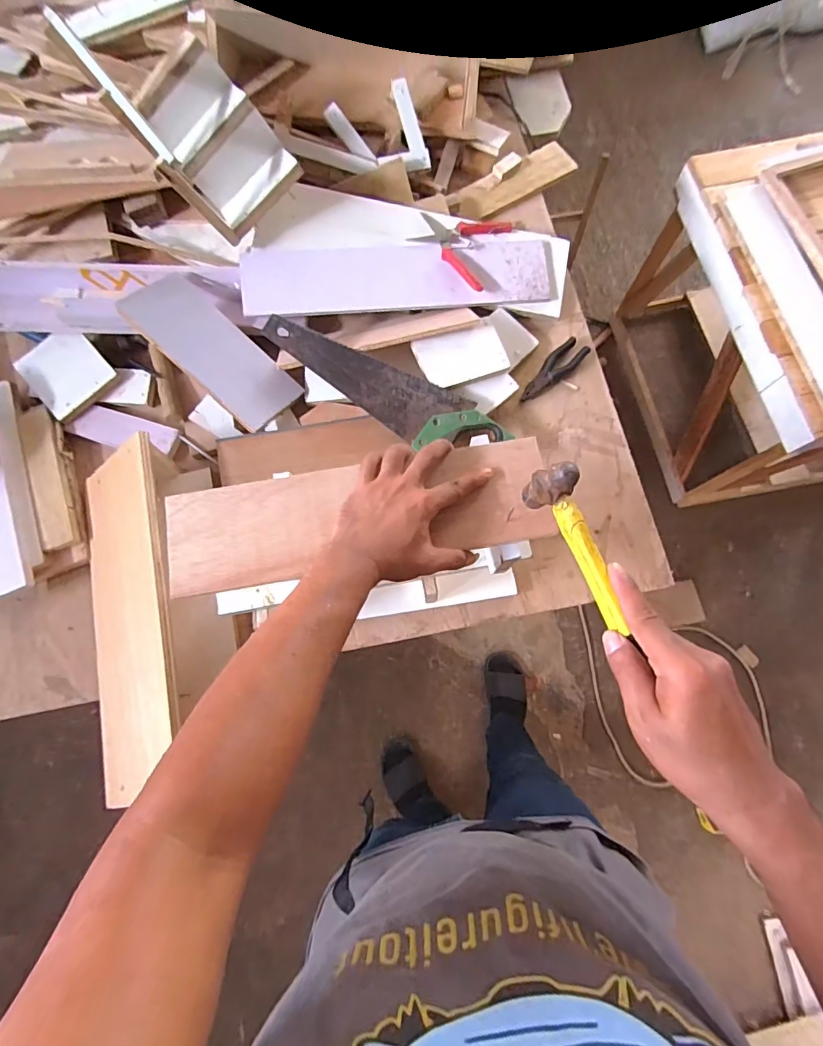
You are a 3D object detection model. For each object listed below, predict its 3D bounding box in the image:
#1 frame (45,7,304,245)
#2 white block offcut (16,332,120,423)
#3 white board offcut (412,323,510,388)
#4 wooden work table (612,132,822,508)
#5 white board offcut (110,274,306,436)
[{"bbox_3d":[-0.336,-0.623,0.729,0.181,0.171,0.302,-39,98,9],"label":"frame"},{"bbox_3d":[-0.592,-0.257,0.808,0.123,0.019,0.130,-43,92,0],"label":"white block offcut"},{"bbox_3d":[0.082,-0.277,0.781,0.141,0.017,0.095,-19,74,-4],"label":"white board offcut"},{"bbox_3d":[1.052,-0.535,1.338,0.614,0.657,0.788,-12,74,-2],"label":"wooden work table"},{"bbox_3d":[-0.330,-0.287,0.780,0.289,0.020,0.126,43,59,-6],"label":"white board offcut"}]

